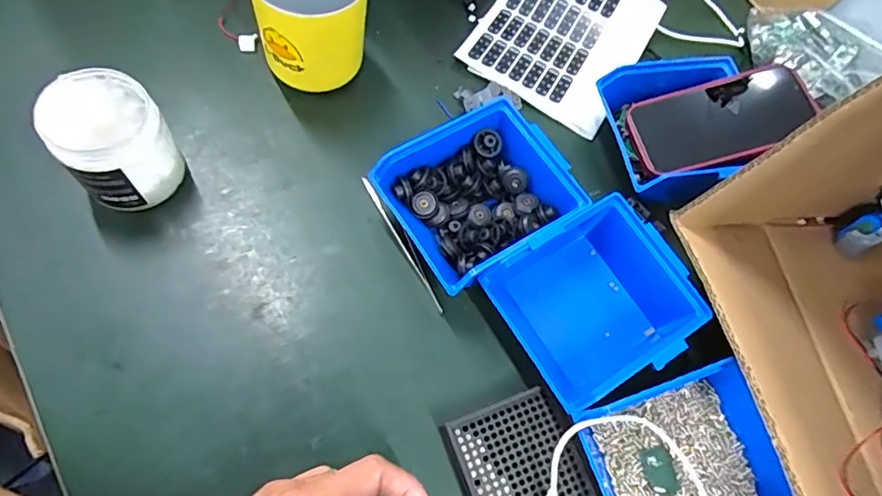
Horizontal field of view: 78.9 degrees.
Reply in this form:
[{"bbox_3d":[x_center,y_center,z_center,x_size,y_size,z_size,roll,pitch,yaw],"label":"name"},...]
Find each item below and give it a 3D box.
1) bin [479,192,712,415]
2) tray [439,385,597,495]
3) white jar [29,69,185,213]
[{"bbox_3d":[0.115,0.042,0.409,0.138,0.065,0.121,-29,74,-19],"label":"bin"},{"bbox_3d":[0.063,0.172,0.367,0.084,0.012,0.132,-18,72,-16],"label":"tray"},{"bbox_3d":[-0.241,-0.076,0.400,0.074,0.088,0.075,-34,76,-20],"label":"white jar"}]

